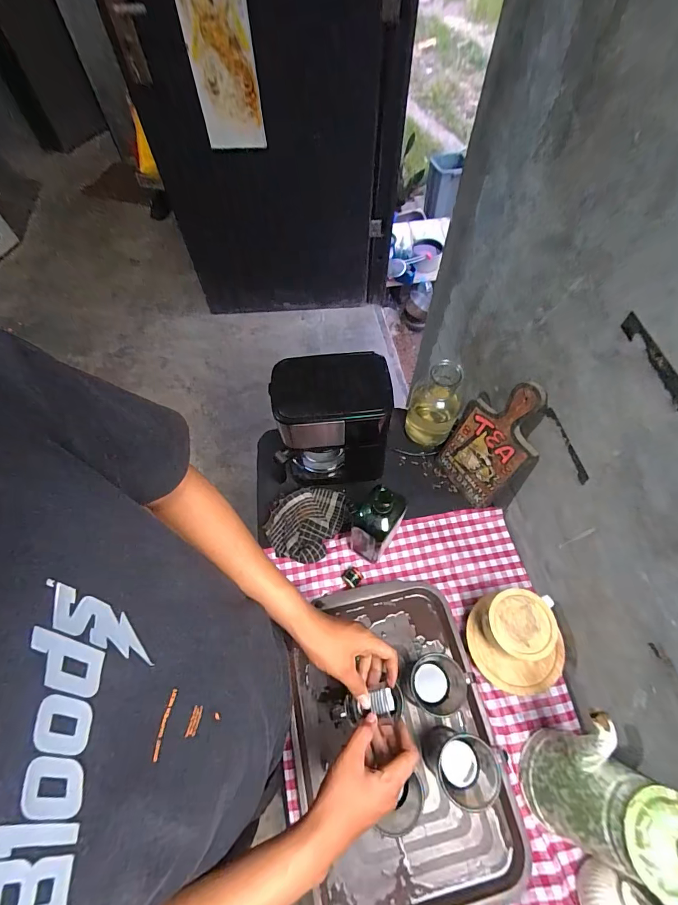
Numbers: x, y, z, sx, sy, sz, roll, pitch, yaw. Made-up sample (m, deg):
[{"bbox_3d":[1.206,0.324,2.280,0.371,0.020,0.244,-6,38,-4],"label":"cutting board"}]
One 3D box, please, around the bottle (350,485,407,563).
[{"bbox_3d":[0.064,0.118,0.669,0.068,0.218,0.079,33,66,17],"label":"bottle"}]

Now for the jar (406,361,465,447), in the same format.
[{"bbox_3d":[0.200,-0.106,0.808,0.093,0.216,0.094,0,61,0],"label":"jar"}]

